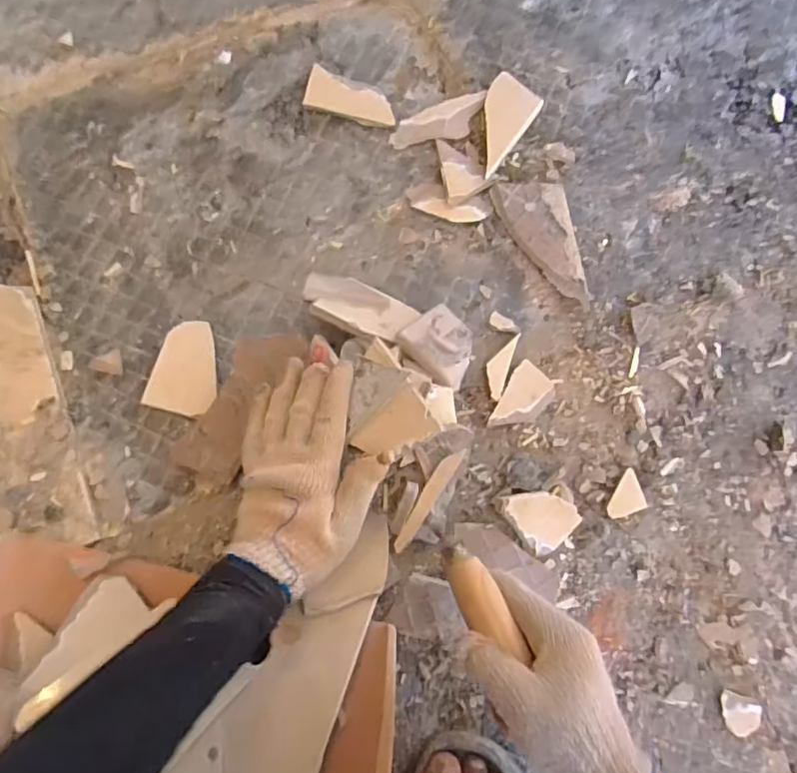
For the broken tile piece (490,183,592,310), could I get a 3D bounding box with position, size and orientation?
[{"bbox_3d":[0.150,-0.152,0.590,0.079,0.016,0.138,-9,78,-3],"label":"broken tile piece"}]

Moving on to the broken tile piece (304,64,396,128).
[{"bbox_3d":[-0.051,-0.317,0.618,0.098,0.009,0.049,14,78,2],"label":"broken tile piece"}]

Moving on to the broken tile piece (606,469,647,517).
[{"bbox_3d":[0.223,0.108,0.539,0.031,0.008,0.049,29,79,5],"label":"broken tile piece"}]

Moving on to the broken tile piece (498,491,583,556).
[{"bbox_3d":[0.135,0.120,0.526,0.055,0.009,0.065,-35,96,-3],"label":"broken tile piece"}]

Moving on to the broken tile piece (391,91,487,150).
[{"bbox_3d":[0.044,-0.294,0.617,0.114,0.016,0.047,-17,79,-4],"label":"broken tile piece"}]

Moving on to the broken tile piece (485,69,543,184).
[{"bbox_3d":[0.108,-0.288,0.619,0.058,0.018,0.123,33,79,6],"label":"broken tile piece"}]

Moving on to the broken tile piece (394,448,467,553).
[{"bbox_3d":[0.024,0.093,0.460,0.014,0.016,0.097,32,92,6],"label":"broken tile piece"}]

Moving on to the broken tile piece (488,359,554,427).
[{"bbox_3d":[0.122,0.015,0.556,0.043,0.009,0.071,36,80,6],"label":"broken tile piece"}]

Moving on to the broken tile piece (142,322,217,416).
[{"bbox_3d":[-0.203,-0.019,0.543,0.062,0.013,0.089,12,80,-4],"label":"broken tile piece"}]

